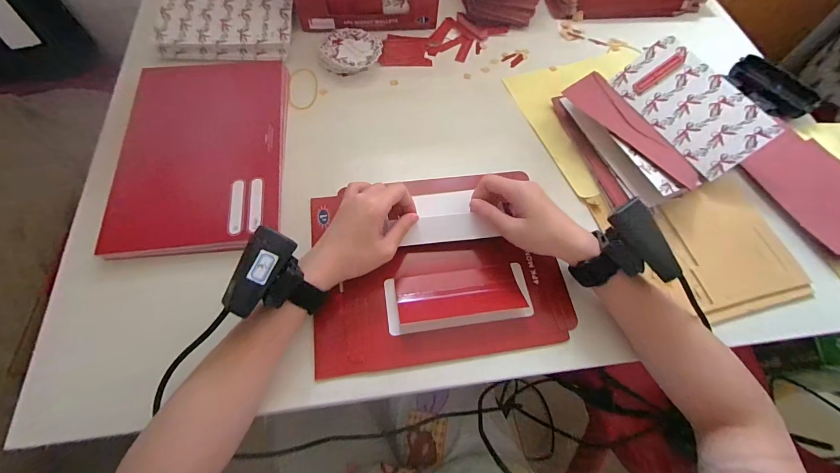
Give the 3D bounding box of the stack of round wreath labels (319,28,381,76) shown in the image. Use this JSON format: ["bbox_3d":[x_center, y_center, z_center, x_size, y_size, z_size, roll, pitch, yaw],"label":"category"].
[{"bbox_3d":[-0.095,-0.252,0.501,0.080,0.026,0.075,17,63,6],"label":"stack of round wreath labels"}]

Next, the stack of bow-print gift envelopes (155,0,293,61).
[{"bbox_3d":[-0.277,-0.366,0.546,0.170,0.039,0.263,-4,62,-5],"label":"stack of bow-print gift envelopes"}]

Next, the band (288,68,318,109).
[{"bbox_3d":[-0.157,-0.199,0.485,0.039,0.004,0.073,-2,66,-9],"label":"band"}]

